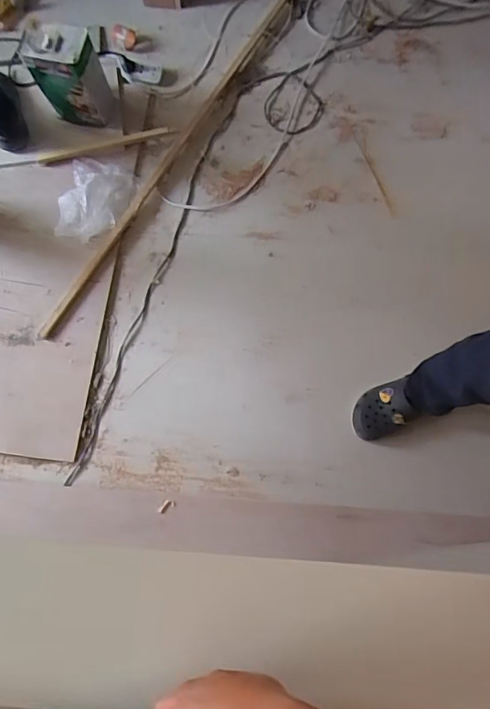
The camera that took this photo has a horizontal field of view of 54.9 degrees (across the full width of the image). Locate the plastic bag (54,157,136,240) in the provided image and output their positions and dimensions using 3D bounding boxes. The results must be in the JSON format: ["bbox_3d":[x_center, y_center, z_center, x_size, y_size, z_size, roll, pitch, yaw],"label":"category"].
[{"bbox_3d":[-0.414,-0.415,1.254,0.182,0.050,0.244,23,78,6],"label":"plastic bag"}]

